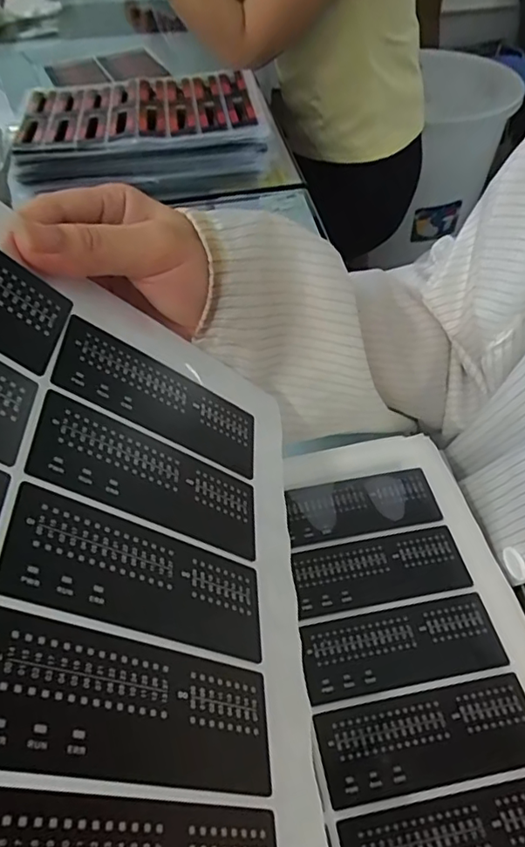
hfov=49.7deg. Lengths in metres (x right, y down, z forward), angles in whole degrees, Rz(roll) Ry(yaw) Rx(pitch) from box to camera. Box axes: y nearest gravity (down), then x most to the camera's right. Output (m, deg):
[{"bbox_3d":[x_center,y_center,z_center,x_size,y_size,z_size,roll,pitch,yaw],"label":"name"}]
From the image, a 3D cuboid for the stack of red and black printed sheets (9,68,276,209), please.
[{"bbox_3d":[-0.139,-0.340,0.654,0.267,0.057,0.196,-6,49,-3],"label":"stack of red and black printed sheets"}]

